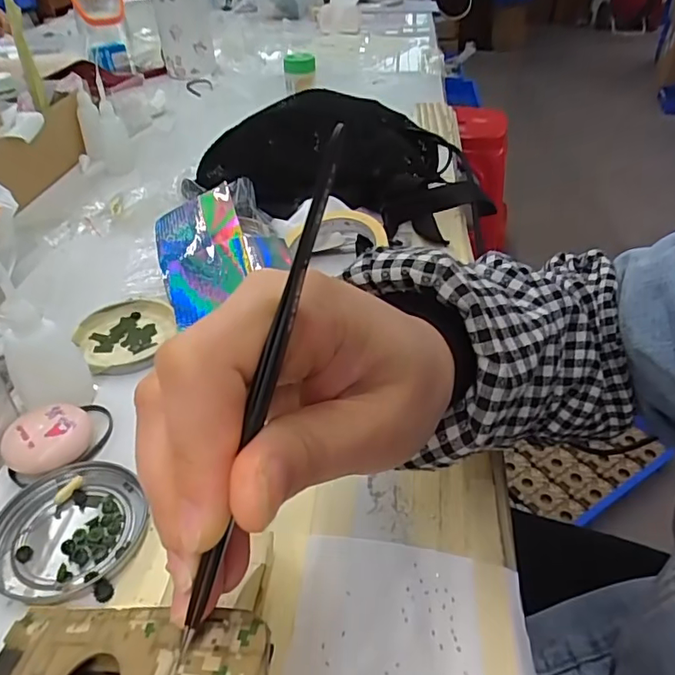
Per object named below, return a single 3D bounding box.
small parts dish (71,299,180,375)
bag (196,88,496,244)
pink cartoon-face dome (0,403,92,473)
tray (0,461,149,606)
[{"bbox_3d":[-0.162,-0.002,0.415,0.071,0.012,0.076,0,39,0],"label":"small parts dish"},{"bbox_3d":[-0.004,-0.186,0.571,0.310,0.095,0.148,4,39,5],"label":"bag"},{"bbox_3d":[-0.174,0.062,0.322,0.047,0.022,0.039,-18,42,-20],"label":"pink cartoon-face dome"},{"bbox_3d":[-0.145,0.102,0.286,0.075,0.007,0.074,0,39,0],"label":"tray"}]

